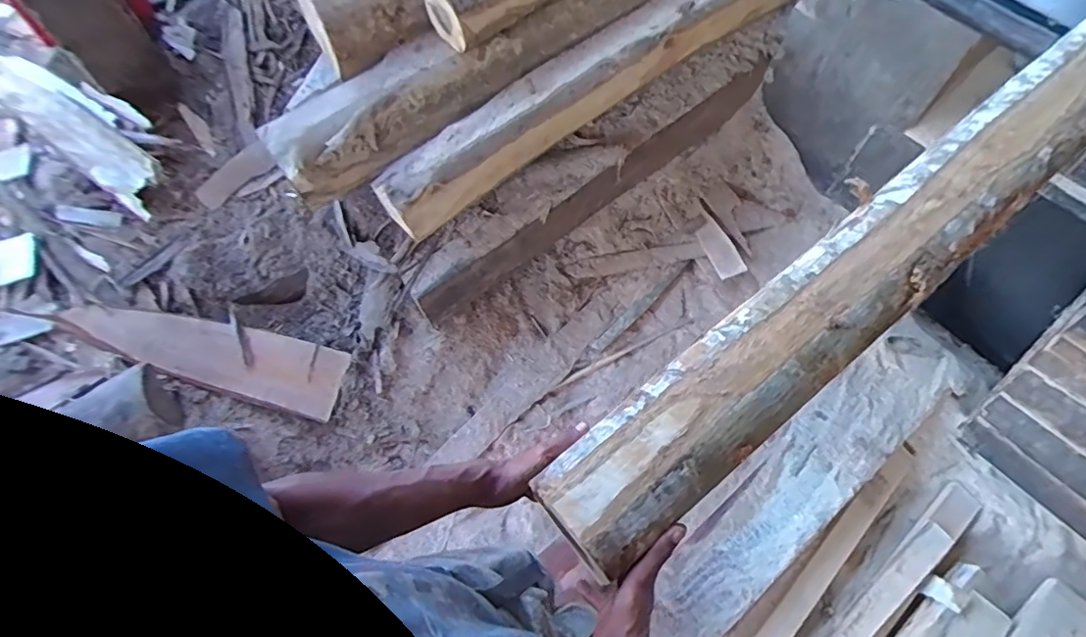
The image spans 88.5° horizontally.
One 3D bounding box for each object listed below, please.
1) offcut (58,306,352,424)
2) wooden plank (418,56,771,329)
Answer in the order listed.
[{"bbox_3d":[-0.835,0.085,1.398,0.645,0.040,0.184,18,64,-15],"label":"offcut"},{"bbox_3d":[0.184,-0.374,1.602,1.231,0.175,0.037,-35,68,-14],"label":"wooden plank"}]

